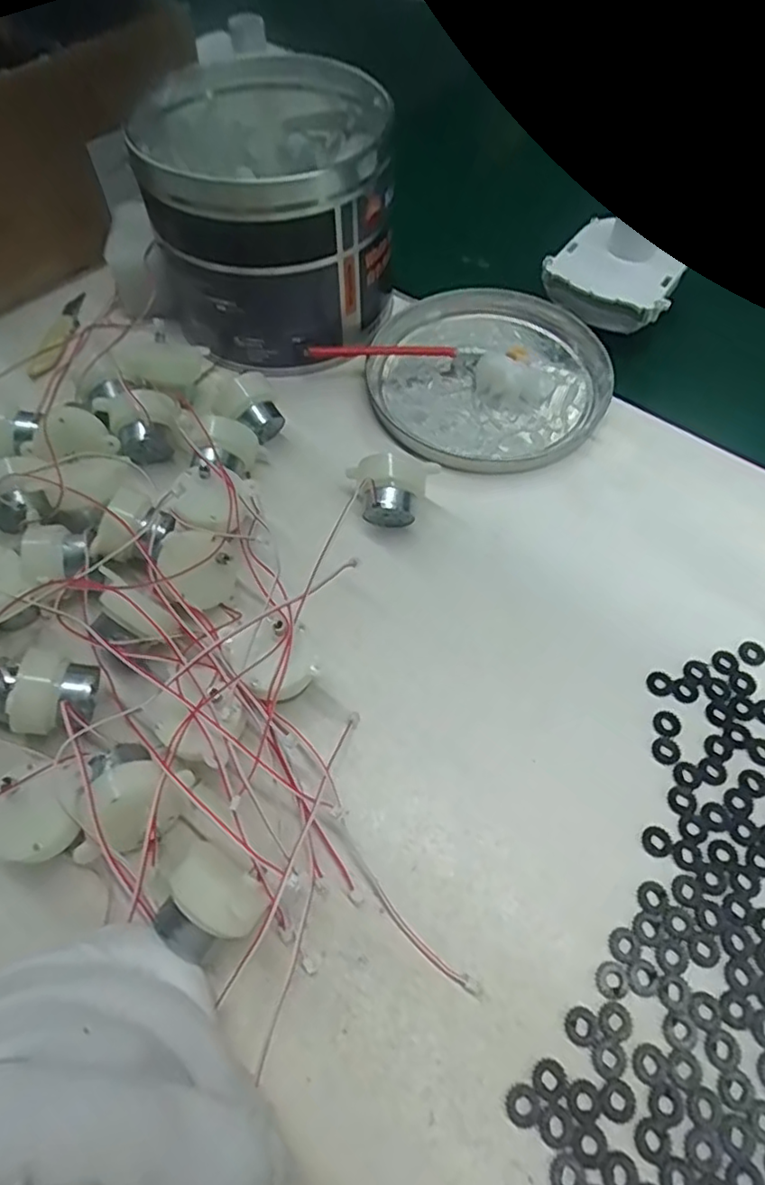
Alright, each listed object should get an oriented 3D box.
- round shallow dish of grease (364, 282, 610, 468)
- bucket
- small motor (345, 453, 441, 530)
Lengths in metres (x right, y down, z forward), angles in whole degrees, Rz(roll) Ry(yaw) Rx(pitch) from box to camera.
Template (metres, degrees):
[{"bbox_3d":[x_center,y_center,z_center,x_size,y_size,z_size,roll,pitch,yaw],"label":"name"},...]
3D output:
[{"bbox_3d":[0.060,-0.124,0.347,0.128,0.016,0.126,0,59,0],"label":"round shallow dish of grease"},{"bbox_3d":[-0.061,-0.209,0.349,0.124,0.108,0.140,-5,59,-3],"label":"bucket"},{"bbox_3d":[0.005,-0.046,0.292,0.040,0.033,0.022,-3,59,-2],"label":"small motor"}]

